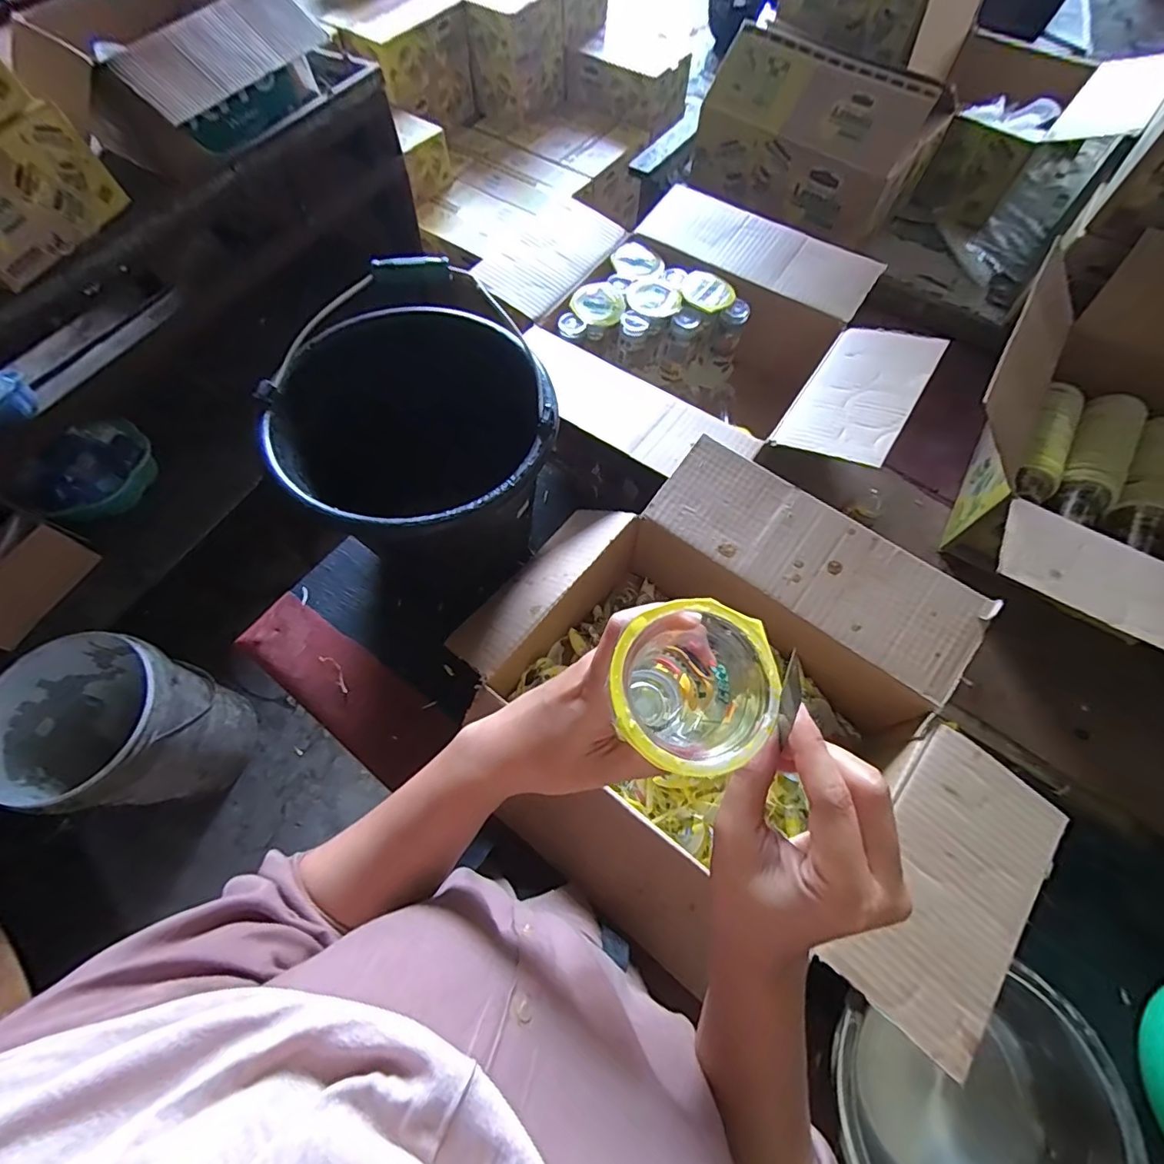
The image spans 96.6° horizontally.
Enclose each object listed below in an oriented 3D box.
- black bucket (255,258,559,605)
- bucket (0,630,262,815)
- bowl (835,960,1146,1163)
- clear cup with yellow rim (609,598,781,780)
[{"bbox_3d":[-0.164,-0.129,0.578,0.251,0.260,0.262,0,66,0],"label":"black bucket"},{"bbox_3d":[-0.898,0.297,1.048,0.294,0.342,0.292,0,66,0],"label":"bucket"},{"bbox_3d":[0.315,0.433,0.412,0.208,0.071,0.189,-8,66,-4],"label":"bowl"},{"bbox_3d":[0.050,0.066,0.274,0.070,0.121,0.073,0,66,0],"label":"clear cup with yellow rim"}]

